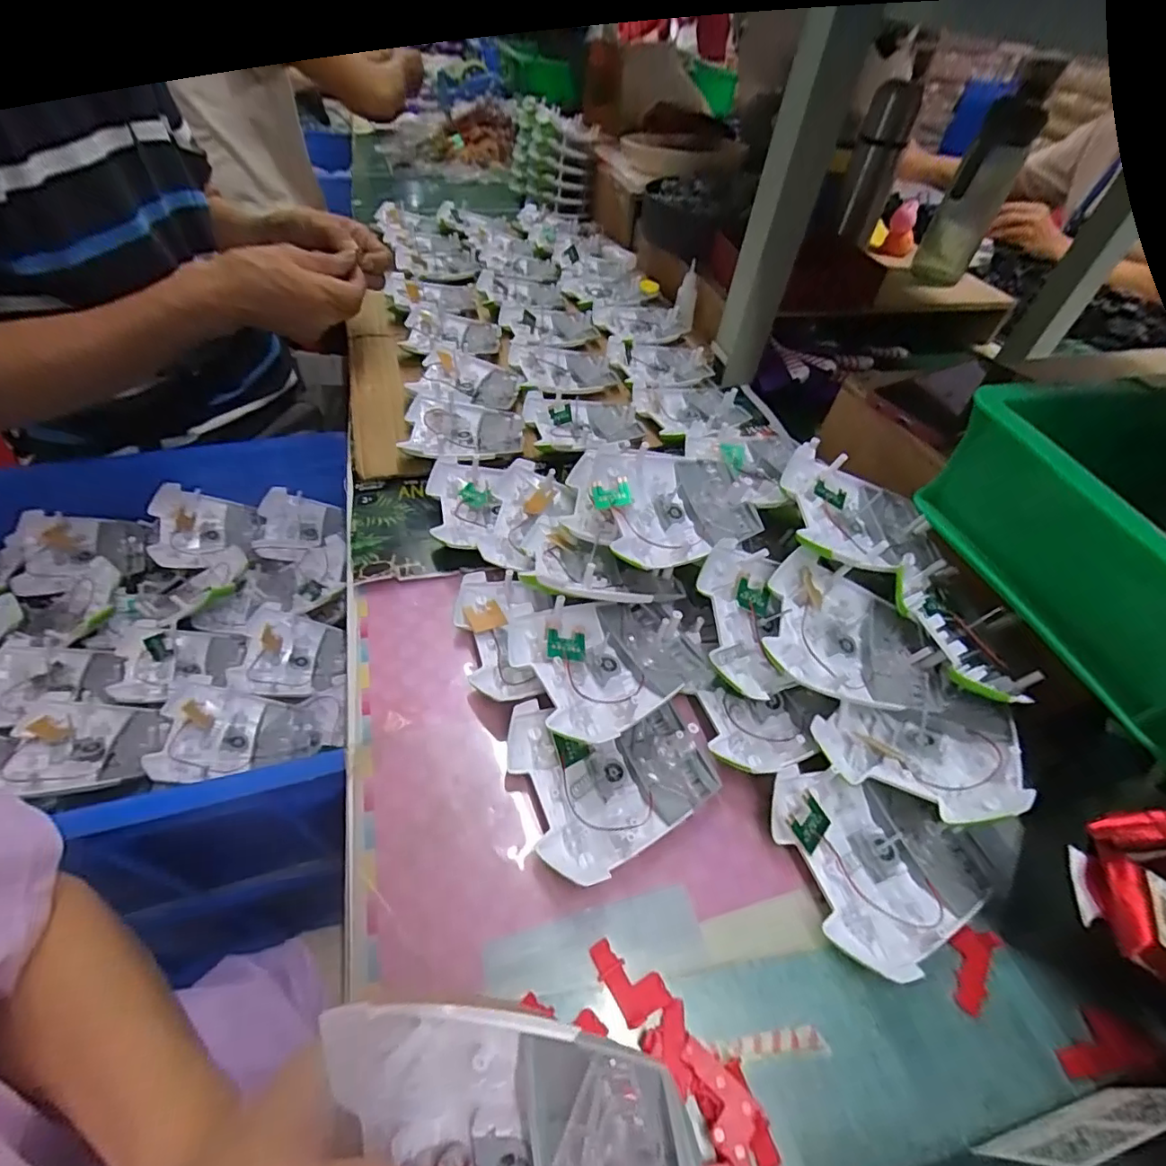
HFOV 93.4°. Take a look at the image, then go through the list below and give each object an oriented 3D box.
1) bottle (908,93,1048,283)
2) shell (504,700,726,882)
[{"bbox_3d":[0.486,-0.467,0.698,0.069,0.202,0.069,26,74,17],"label":"bottle"},{"bbox_3d":[0.018,0.107,0.315,0.105,0.025,0.095,-16,53,-17],"label":"shell"}]

